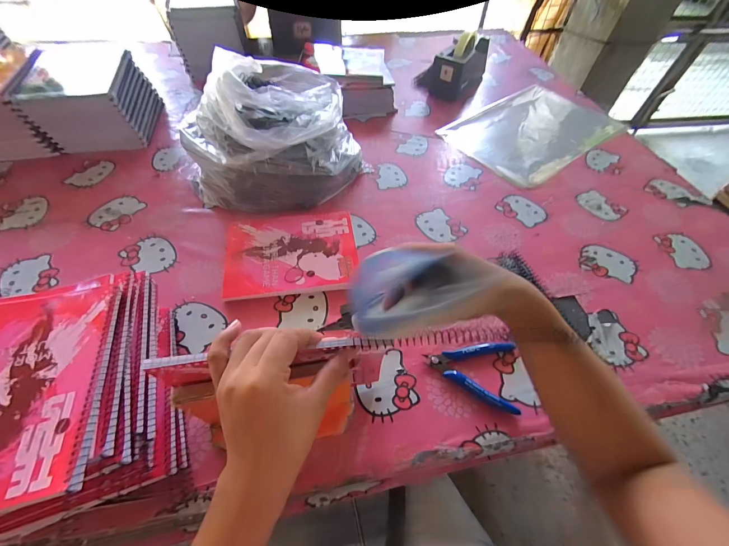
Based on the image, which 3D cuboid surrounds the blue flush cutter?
[{"bbox_3d":[0.132,0.120,0.401,0.108,0.019,0.080,10,55,5],"label":"blue flush cutter"}]

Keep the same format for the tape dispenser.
[{"bbox_3d":[0.251,-0.537,0.823,0.080,0.113,0.207,30,59,18],"label":"tape dispenser"}]

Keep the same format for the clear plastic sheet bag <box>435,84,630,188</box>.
[{"bbox_3d":[0.394,-0.342,0.748,0.406,0.014,0.261,-31,61,-22],"label":"clear plastic sheet bag"}]

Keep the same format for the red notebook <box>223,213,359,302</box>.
[{"bbox_3d":[-0.112,-0.030,0.503,0.193,0.021,0.154,-4,55,-5],"label":"red notebook"}]

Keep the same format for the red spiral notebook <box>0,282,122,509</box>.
[{"bbox_3d":[-0.320,0.102,0.297,0.148,0.009,0.199,-11,55,-10],"label":"red spiral notebook"}]

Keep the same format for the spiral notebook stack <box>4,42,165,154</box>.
[{"bbox_3d":[-0.548,-0.348,0.652,0.179,0.119,0.201,-8,55,-8],"label":"spiral notebook stack"}]

